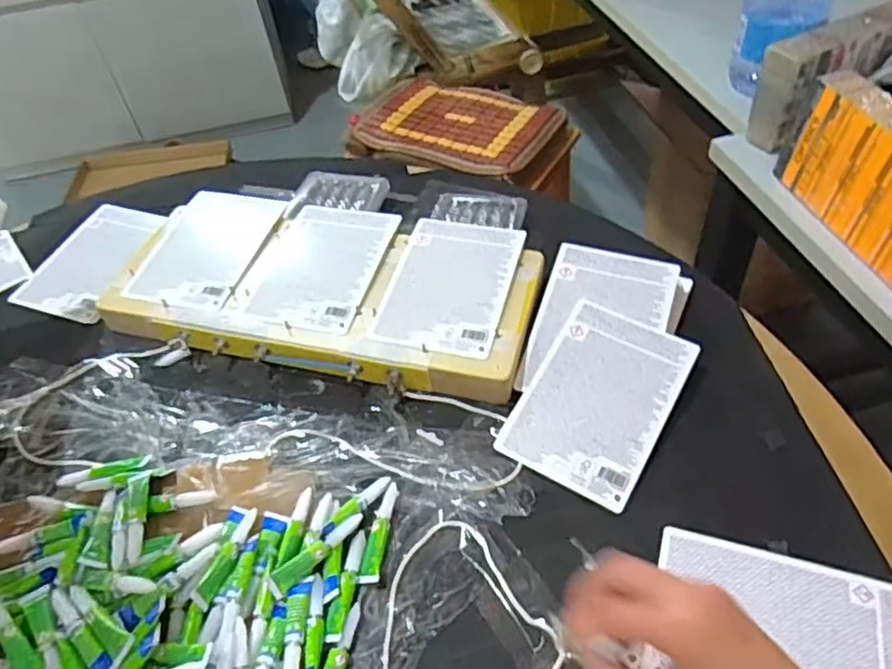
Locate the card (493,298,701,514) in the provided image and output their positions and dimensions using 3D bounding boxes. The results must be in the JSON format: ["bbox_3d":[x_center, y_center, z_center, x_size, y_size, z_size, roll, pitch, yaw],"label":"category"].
[{"bbox_3d":[0.132,0.054,0.579,0.116,0.004,0.168,25,66,22],"label":"card"}]

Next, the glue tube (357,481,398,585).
[{"bbox_3d":[-0.052,0.153,0.522,0.015,0.007,0.082,6,51,8],"label":"glue tube"}]

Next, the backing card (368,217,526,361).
[{"bbox_3d":[0.005,-0.051,0.654,0.117,0.010,0.174,7,54,14],"label":"backing card"}]

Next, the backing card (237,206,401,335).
[{"bbox_3d":[-0.126,-0.072,0.687,0.123,0.011,0.172,8,54,15],"label":"backing card"}]

